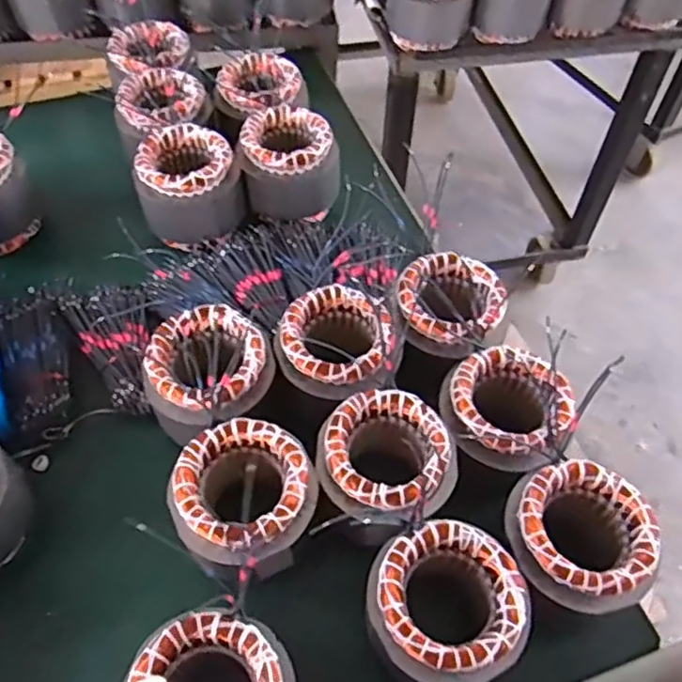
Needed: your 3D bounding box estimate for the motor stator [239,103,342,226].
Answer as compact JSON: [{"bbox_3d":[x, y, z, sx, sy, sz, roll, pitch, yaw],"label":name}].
[{"bbox_3d":[-0.075,-0.272,0.971,0.143,0.097,0.147,4,55,1],"label":"motor stator"}]

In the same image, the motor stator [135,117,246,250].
[{"bbox_3d":[-0.222,-0.230,0.932,0.148,0.106,0.156,-13,57,-10],"label":"motor stator"}]

